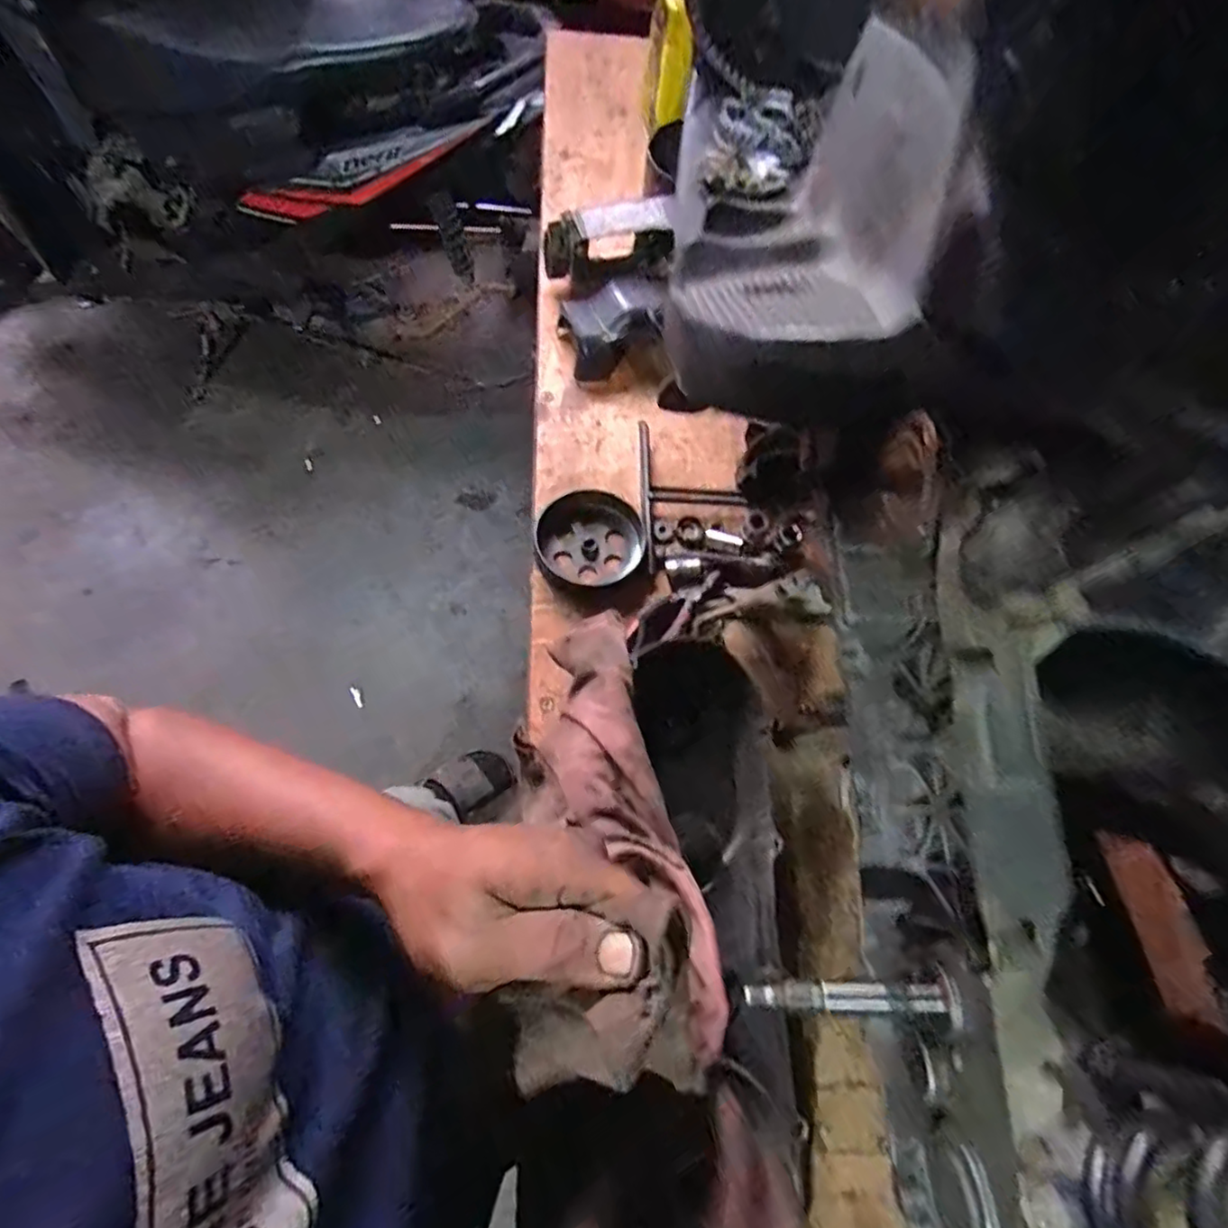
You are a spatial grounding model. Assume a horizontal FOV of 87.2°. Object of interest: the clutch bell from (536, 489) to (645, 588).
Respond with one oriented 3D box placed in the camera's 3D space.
[{"bbox_3d":[-0.025,-0.080,0.687,0.109,0.023,0.108,1,65,-2],"label":"clutch bell"}]

